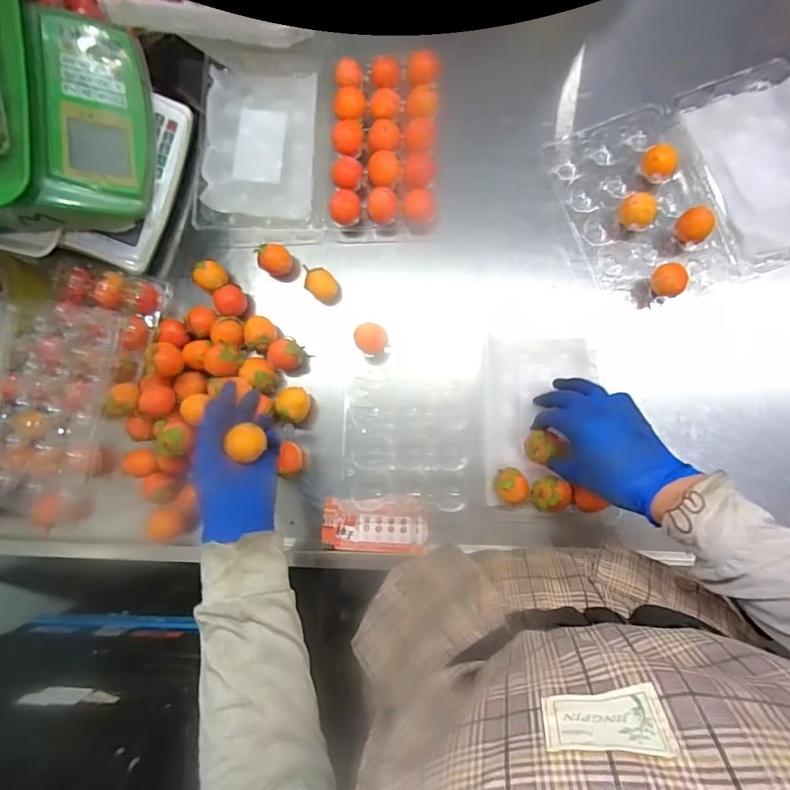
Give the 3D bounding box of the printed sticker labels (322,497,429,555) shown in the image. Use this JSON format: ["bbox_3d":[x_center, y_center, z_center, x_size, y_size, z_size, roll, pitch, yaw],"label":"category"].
[{"bbox_3d":[-0.025,0.151,0.533,0.121,0.021,0.063,-3,84,6],"label":"printed sticker labels"}]

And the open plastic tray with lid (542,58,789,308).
[{"bbox_3d":[0.354,-0.244,0.532,0.284,0.039,0.224,-20,82,4],"label":"open plastic tray with lid"}]

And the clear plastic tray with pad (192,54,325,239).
[{"bbox_3d":[-0.170,-0.325,0.600,0.162,0.040,0.237,-2,84,6],"label":"clear plastic tray with pad"}]

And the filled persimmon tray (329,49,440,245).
[{"bbox_3d":[-0.009,-0.312,0.601,0.141,0.077,0.219,0,84,6],"label":"filled persimmon tray"}]

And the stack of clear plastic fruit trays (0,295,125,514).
[{"bbox_3d":[-0.482,-0.007,0.569,0.285,0.051,0.259,17,86,8],"label":"stack of clear plastic fruit trays"}]

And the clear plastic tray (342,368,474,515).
[{"bbox_3d":[0.015,0.051,0.538,0.146,0.038,0.165,1,84,6],"label":"clear plastic tray"}]

